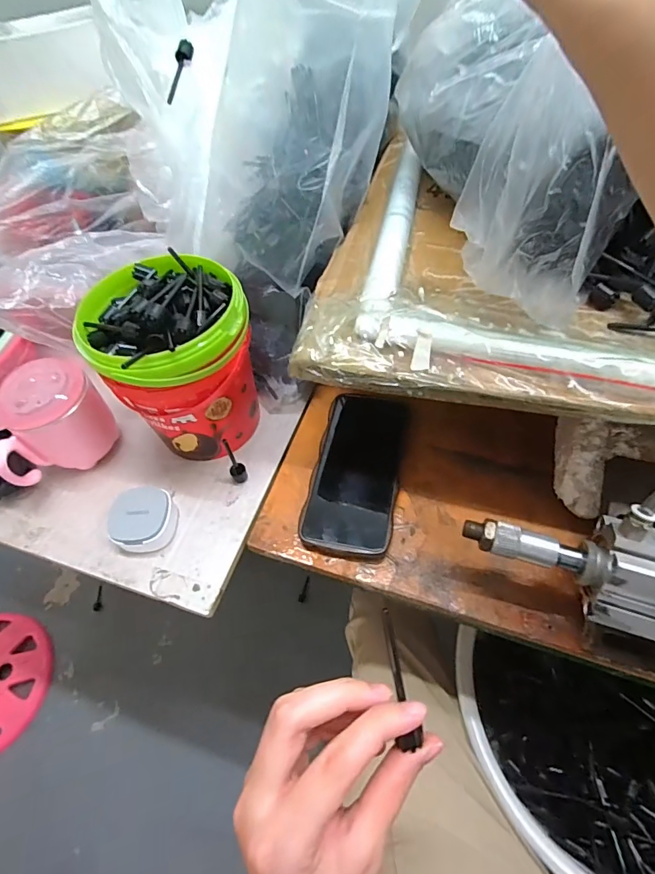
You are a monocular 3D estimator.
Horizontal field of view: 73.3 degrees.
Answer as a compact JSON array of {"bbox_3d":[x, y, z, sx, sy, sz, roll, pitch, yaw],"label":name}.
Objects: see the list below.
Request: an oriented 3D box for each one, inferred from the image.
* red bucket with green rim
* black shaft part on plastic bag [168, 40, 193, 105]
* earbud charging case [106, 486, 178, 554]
[{"bbox_3d":[-0.130,-0.069,0.406,0.123,0.150,0.127,-2,55,3],"label":"red bucket with green rim"},{"bbox_3d":[-0.140,-0.343,0.415,0.014,0.012,0.061,15,90,15],"label":"black shaft part on plastic bag"},{"bbox_3d":[-0.166,0.075,0.399,0.049,0.034,0.050,-10,55,-2],"label":"earbud charging case"}]

